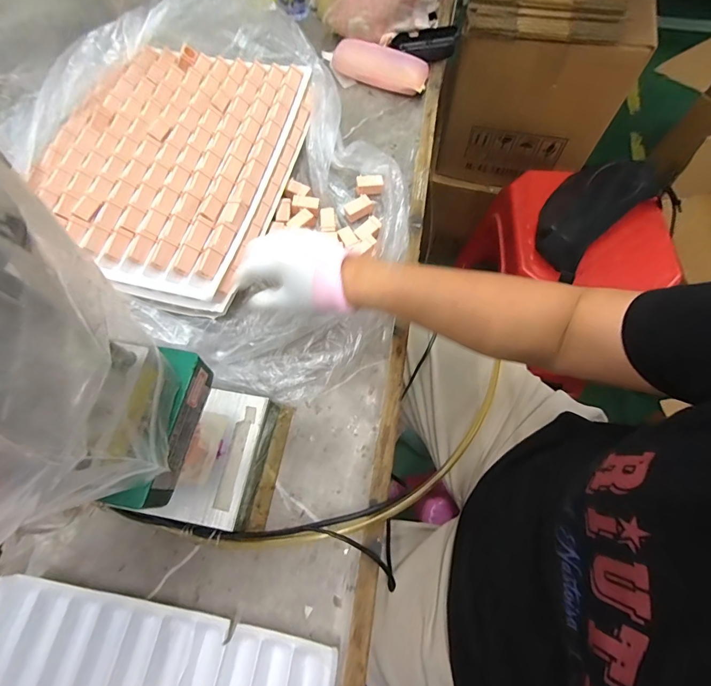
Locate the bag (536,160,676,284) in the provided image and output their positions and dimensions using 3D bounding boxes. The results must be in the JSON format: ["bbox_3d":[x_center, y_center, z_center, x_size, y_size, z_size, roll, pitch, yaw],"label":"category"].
[{"bbox_3d":[0.407,-0.232,0.676,0.256,0.078,0.128,-40,72,-14],"label":"bag"}]

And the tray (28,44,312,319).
[{"bbox_3d":[-0.244,-0.237,0.511,0.297,0.053,0.380,13,68,7],"label":"tray"}]

